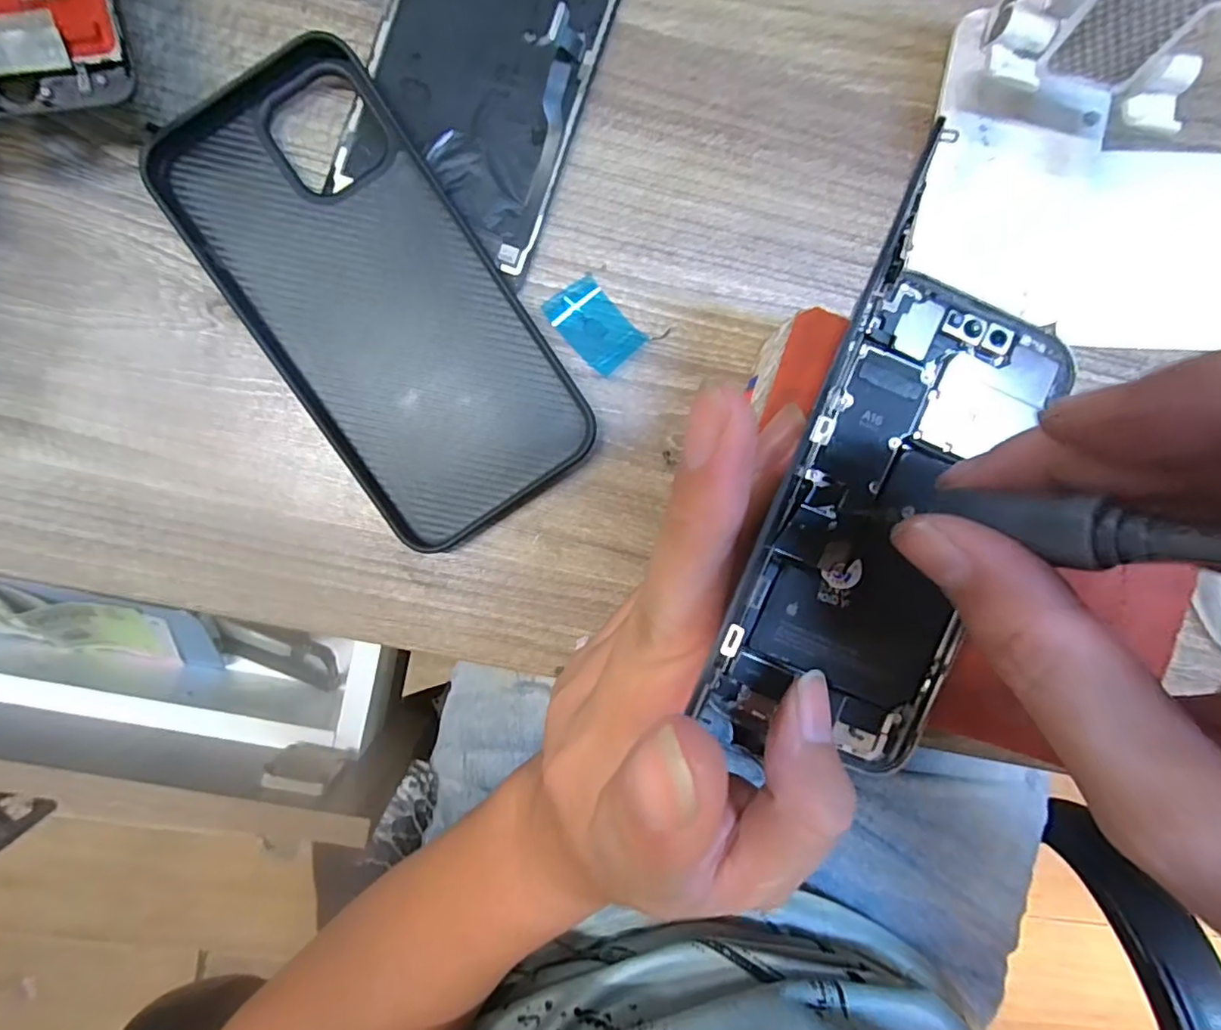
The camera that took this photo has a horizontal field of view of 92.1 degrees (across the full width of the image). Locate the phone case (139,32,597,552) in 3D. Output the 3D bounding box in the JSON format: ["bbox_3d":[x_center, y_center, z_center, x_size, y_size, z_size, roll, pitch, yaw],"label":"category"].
[{"bbox_3d":[-0.079,-0.073,0.205,0.079,0.013,0.165,-34,95,-3],"label":"phone case"}]

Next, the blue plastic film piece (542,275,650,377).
[{"bbox_3d":[-0.006,-0.070,0.218,0.022,0.004,0.034,-43,95,-2],"label":"blue plastic film piece"}]

